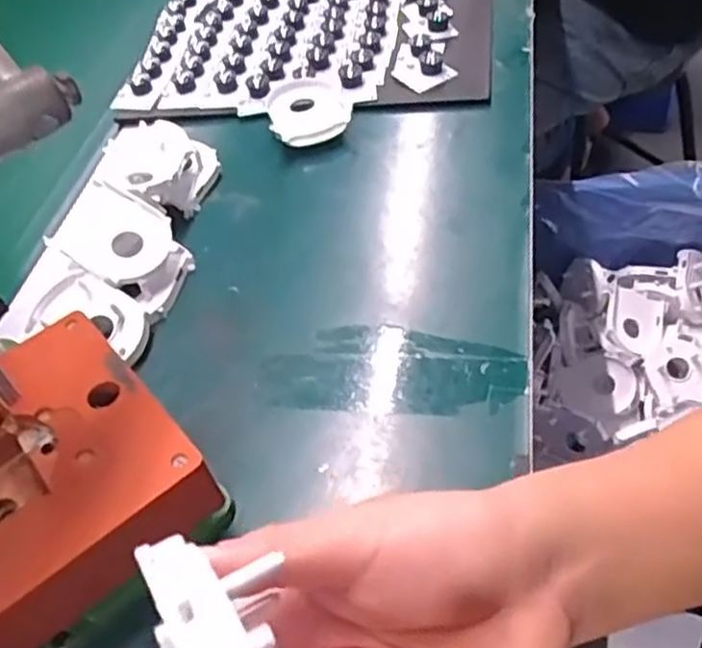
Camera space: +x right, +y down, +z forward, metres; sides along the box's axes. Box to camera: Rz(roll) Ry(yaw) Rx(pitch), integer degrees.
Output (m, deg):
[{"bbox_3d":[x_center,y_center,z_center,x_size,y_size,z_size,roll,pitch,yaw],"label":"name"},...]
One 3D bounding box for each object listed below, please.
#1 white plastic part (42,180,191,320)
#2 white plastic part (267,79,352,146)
[{"bbox_3d":[-0.169,-0.057,0.538,0.094,0.051,0.068,21,54,22],"label":"white plastic part"},{"bbox_3d":[-0.037,-0.192,0.651,0.070,0.018,0.083,-11,47,1],"label":"white plastic part"}]

